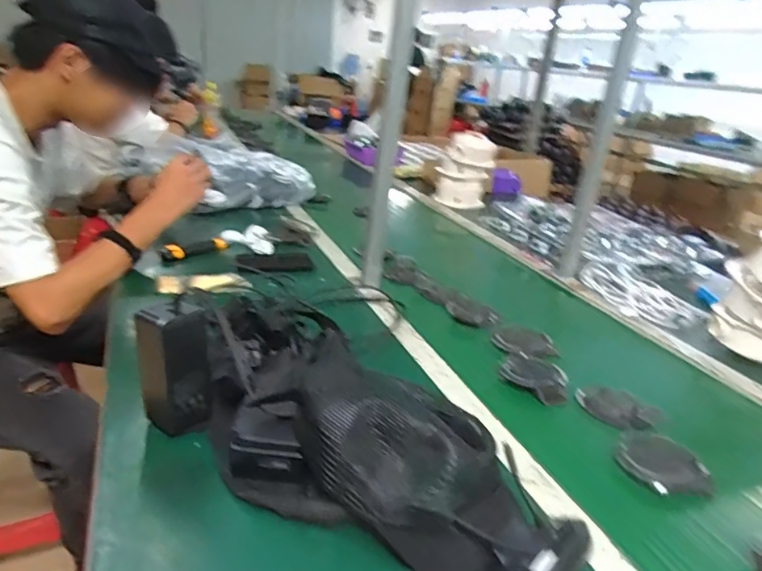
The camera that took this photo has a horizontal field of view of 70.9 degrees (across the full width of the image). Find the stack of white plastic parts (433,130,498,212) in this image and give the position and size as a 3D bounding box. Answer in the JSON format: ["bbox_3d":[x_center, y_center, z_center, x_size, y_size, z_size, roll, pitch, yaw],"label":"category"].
[{"bbox_3d":[0.255,-0.345,1.632,0.162,0.220,0.139,10,24,10],"label":"stack of white plastic parts"}]

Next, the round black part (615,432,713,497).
[{"bbox_3d":[0.321,0.200,0.606,0.095,0.024,0.095,5,23,-2],"label":"round black part"}]

